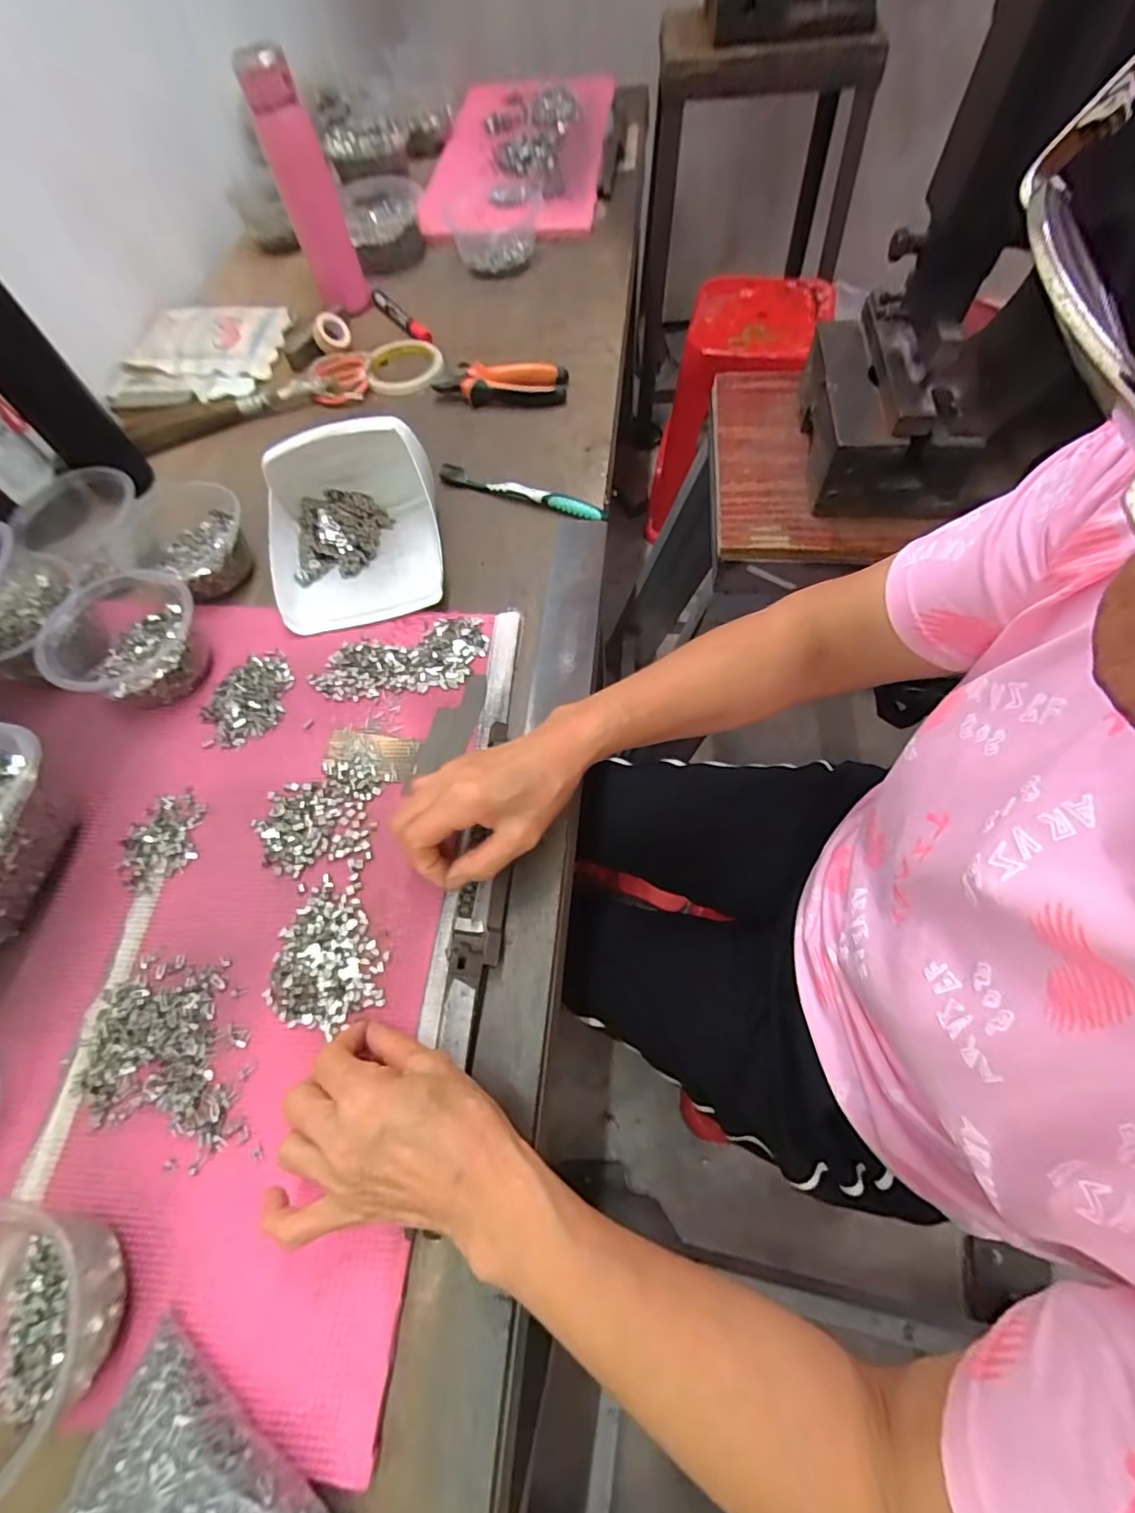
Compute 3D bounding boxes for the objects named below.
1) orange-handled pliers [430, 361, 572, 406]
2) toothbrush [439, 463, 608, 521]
[{"bbox_3d":[-0.076,-0.429,0.646,0.148,0.021,0.060,3,63,6],"label":"orange-handled pliers"},{"bbox_3d":[-0.046,-0.266,0.568,0.181,0.017,0.017,20,66,14],"label":"toothbrush"}]

